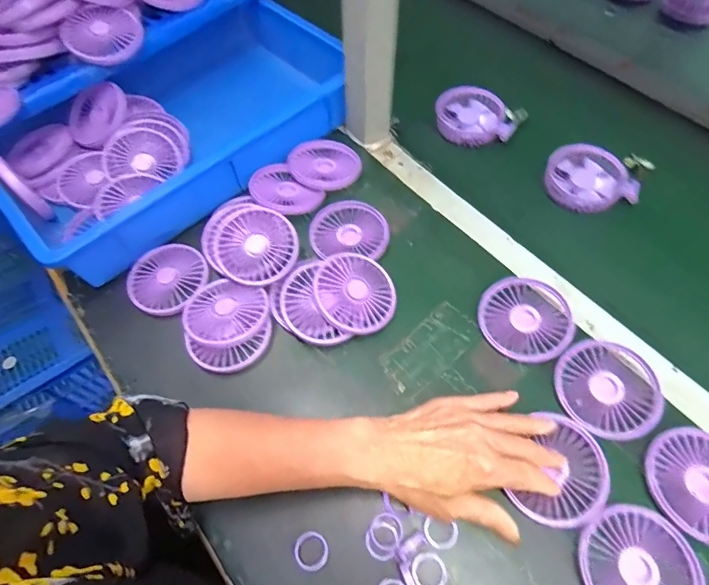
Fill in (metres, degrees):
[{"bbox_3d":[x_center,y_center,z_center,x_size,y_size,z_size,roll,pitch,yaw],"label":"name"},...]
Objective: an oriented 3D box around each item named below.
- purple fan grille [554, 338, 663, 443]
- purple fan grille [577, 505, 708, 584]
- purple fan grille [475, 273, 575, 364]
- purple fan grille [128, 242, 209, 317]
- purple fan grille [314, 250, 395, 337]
[{"bbox_3d":[0.233,0.088,0.407,0.085,0.009,0.089,-18,61,-8],"label":"purple fan grille"},{"bbox_3d":[0.222,0.217,0.346,0.085,0.014,0.084,-1,60,2],"label":"purple fan grille"},{"bbox_3d":[0.172,0.027,0.451,0.085,0.021,0.091,-1,60,2],"label":"purple fan grille"},{"bbox_3d":[-0.208,-0.016,0.496,0.080,0.012,0.084,-1,60,2],"label":"purple fan grille"},{"bbox_3d":[0.001,0.000,0.460,0.081,0.008,0.088,5,68,-14],"label":"purple fan grille"}]

